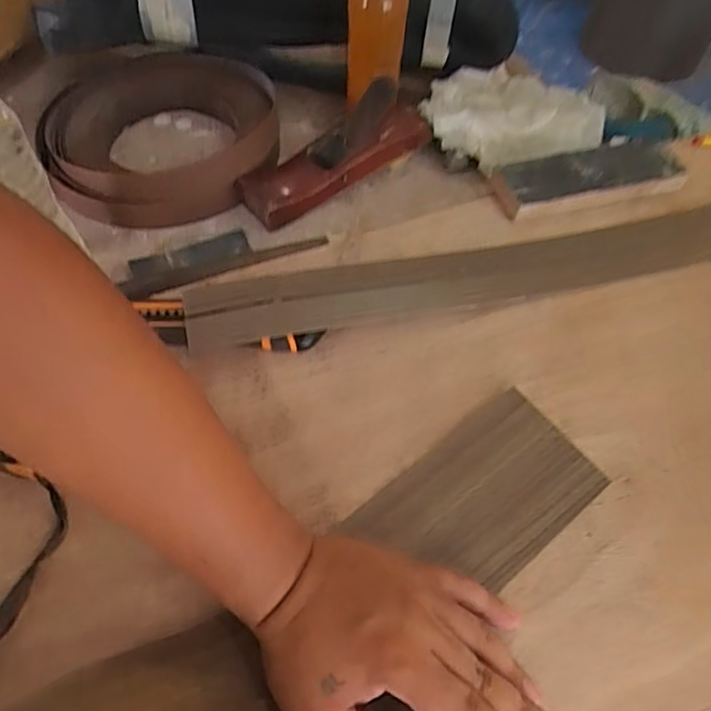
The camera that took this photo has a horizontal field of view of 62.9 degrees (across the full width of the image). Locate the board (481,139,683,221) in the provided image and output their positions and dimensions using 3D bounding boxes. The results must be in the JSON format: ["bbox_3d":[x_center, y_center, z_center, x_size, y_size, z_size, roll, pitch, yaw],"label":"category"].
[{"bbox_3d":[0.215,-0.165,0.541,0.175,0.023,0.062,-13,58,-10],"label":"board"}]

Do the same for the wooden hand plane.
[{"bbox_3d":[-0.018,-0.189,0.527,0.191,0.069,0.059,-36,64,-22],"label":"wooden hand plane"}]

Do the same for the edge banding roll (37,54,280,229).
[{"bbox_3d":[-0.178,-0.220,0.554,0.204,0.049,0.215,-9,57,-7],"label":"edge banding roll"}]

